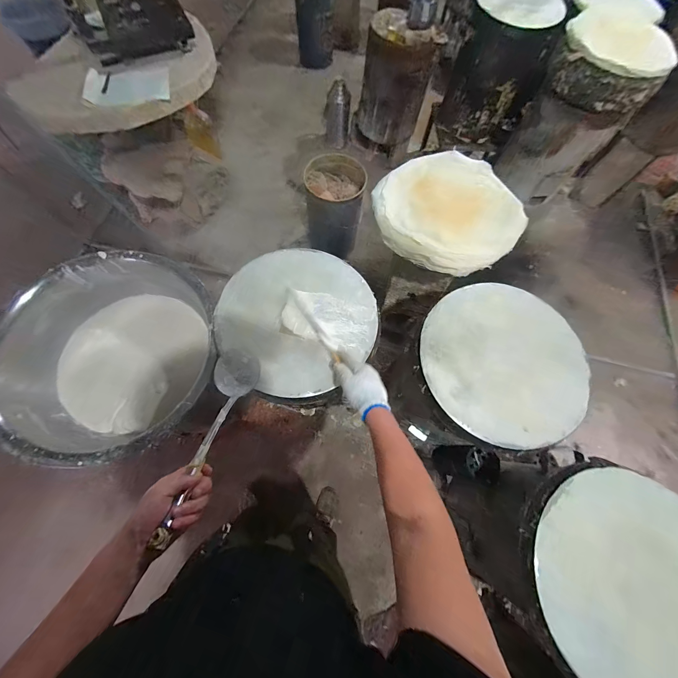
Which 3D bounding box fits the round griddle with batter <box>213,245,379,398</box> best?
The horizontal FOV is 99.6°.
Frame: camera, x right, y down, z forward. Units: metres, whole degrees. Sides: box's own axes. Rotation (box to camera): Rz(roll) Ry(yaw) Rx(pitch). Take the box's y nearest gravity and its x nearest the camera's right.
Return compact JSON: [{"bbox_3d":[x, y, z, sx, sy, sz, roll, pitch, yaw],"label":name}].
[{"bbox_3d":[-0.095,-0.065,0.696,0.356,0.044,0.362,1,69,-2],"label":"round griddle with batter"}]

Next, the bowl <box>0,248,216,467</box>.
[{"bbox_3d":[-0.613,0.051,0.792,0.495,0.187,0.520,1,69,-2],"label":"bowl"}]

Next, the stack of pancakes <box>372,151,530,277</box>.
[{"bbox_3d":[0.313,-0.374,0.795,0.377,0.069,0.403,34,72,10],"label":"stack of pancakes"}]

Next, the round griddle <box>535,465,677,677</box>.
[{"bbox_3d":[0.571,0.467,0.533,0.380,0.049,0.398,1,69,-2],"label":"round griddle"}]

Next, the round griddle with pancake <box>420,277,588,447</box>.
[{"bbox_3d":[0.381,0.048,0.672,0.372,0.033,0.362,1,69,-2],"label":"round griddle with pancake"}]

